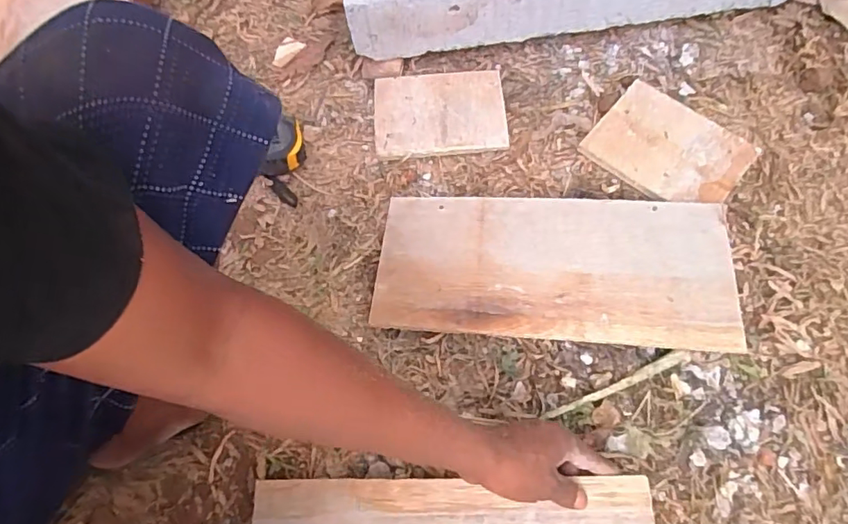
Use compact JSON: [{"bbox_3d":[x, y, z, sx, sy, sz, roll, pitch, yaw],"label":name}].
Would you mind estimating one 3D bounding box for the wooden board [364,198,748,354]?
[{"bbox_3d":[0.143,0.003,0.610,0.390,0.012,0.178,2,60,9],"label":"wooden board"}]

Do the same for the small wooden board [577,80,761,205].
[{"bbox_3d":[0.312,-0.145,0.680,0.178,0.011,0.144,39,74,17],"label":"small wooden board"}]

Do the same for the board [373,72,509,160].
[{"bbox_3d":[0.021,-0.208,0.740,0.178,0.019,0.135,-3,67,1],"label":"board"}]

